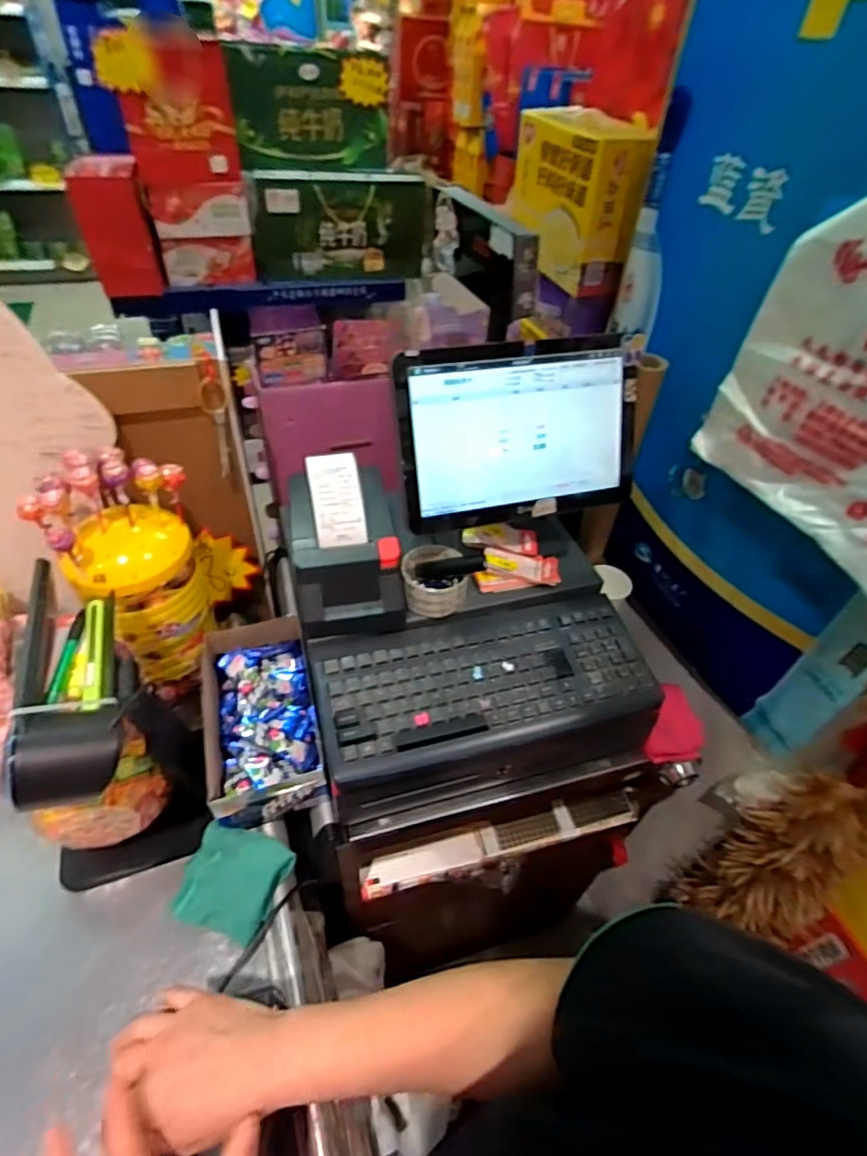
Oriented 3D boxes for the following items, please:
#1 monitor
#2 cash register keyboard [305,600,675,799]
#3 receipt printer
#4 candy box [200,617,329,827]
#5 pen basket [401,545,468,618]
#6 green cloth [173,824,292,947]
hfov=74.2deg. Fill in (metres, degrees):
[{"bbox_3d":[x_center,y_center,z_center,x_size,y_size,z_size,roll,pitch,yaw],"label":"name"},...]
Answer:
[{"bbox_3d":[0.105,-0.168,0.675,0.296,0.201,0.029,-11,19,-16],"label":"monitor"},{"bbox_3d":[0.066,0.139,0.694,0.389,0.088,0.187,-7,65,-14],"label":"cash register keyboard"},{"bbox_3d":[-0.111,-0.047,0.691,0.128,0.135,0.195,-10,47,-15],"label":"receipt printer"},{"bbox_3d":[-0.212,0.166,0.712,0.127,0.067,0.253,-8,47,-13],"label":"candy box"},{"bbox_3d":[0.000,0.001,0.710,0.080,0.041,0.091,-2,45,-7],"label":"pen basket"},{"bbox_3d":[-0.214,0.319,0.608,0.108,0.025,0.095,7,60,21],"label":"green cloth"}]

